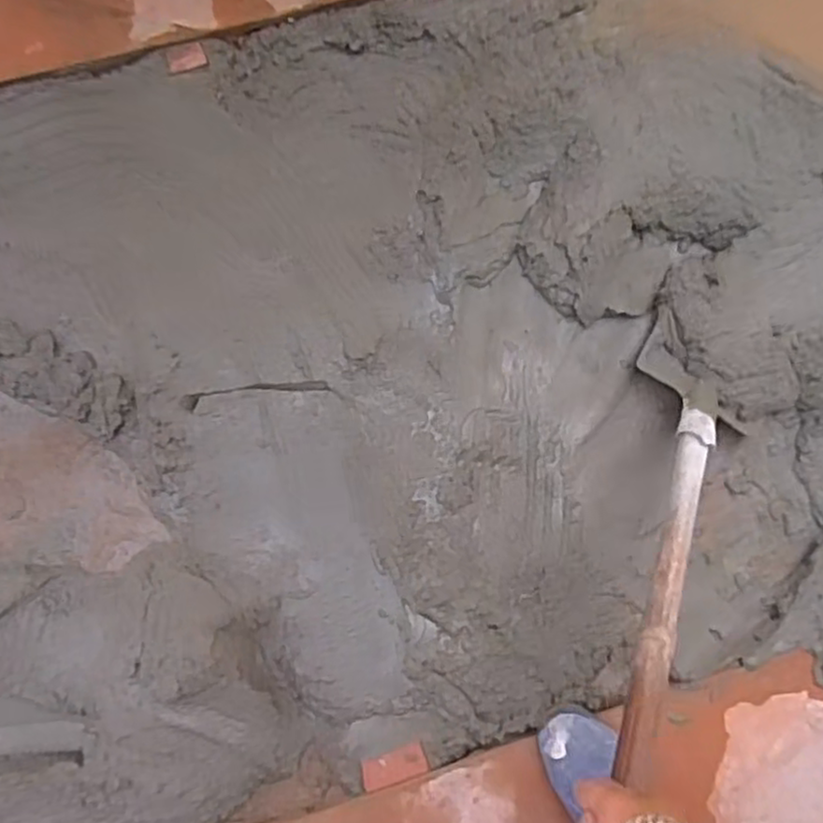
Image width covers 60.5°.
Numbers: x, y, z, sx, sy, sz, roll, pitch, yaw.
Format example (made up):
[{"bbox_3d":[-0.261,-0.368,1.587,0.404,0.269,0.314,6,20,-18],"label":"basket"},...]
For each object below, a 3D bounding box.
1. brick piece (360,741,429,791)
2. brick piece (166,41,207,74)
[{"bbox_3d":[-0.021,0.434,0.865,0.080,0.019,0.036,-18,83,-5],"label":"brick piece"},{"bbox_3d":[-0.317,-0.499,0.995,0.052,0.007,0.037,-15,83,-7],"label":"brick piece"}]

